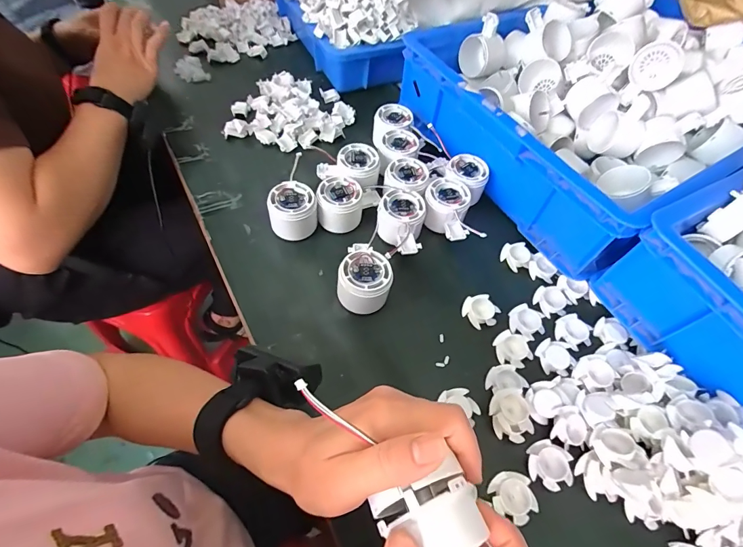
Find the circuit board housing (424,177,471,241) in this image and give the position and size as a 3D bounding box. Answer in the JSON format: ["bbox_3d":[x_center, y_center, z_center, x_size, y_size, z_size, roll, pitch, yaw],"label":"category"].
[{"bbox_3d":[0.097,-0.082,0.499,0.058,0.040,0.082,4,57,-1],"label":"circuit board housing"}]

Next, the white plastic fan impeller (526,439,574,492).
[{"bbox_3d":[0.167,0.180,0.358,0.037,0.012,0.040,2,57,-3],"label":"white plastic fan impeller"}]

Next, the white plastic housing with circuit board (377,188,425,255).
[{"bbox_3d":[0.035,-0.063,0.477,0.057,0.038,0.081,6,57,0],"label":"white plastic housing with circuit board"}]

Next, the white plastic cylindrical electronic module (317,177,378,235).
[{"bbox_3d":[-0.033,-0.089,0.490,0.073,0.045,0.059,-2,58,-5],"label":"white plastic cylindrical electronic module"}]

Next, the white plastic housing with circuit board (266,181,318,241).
[{"bbox_3d":[-0.097,-0.077,0.479,0.058,0.050,0.060,-3,58,-6],"label":"white plastic housing with circuit board"}]

